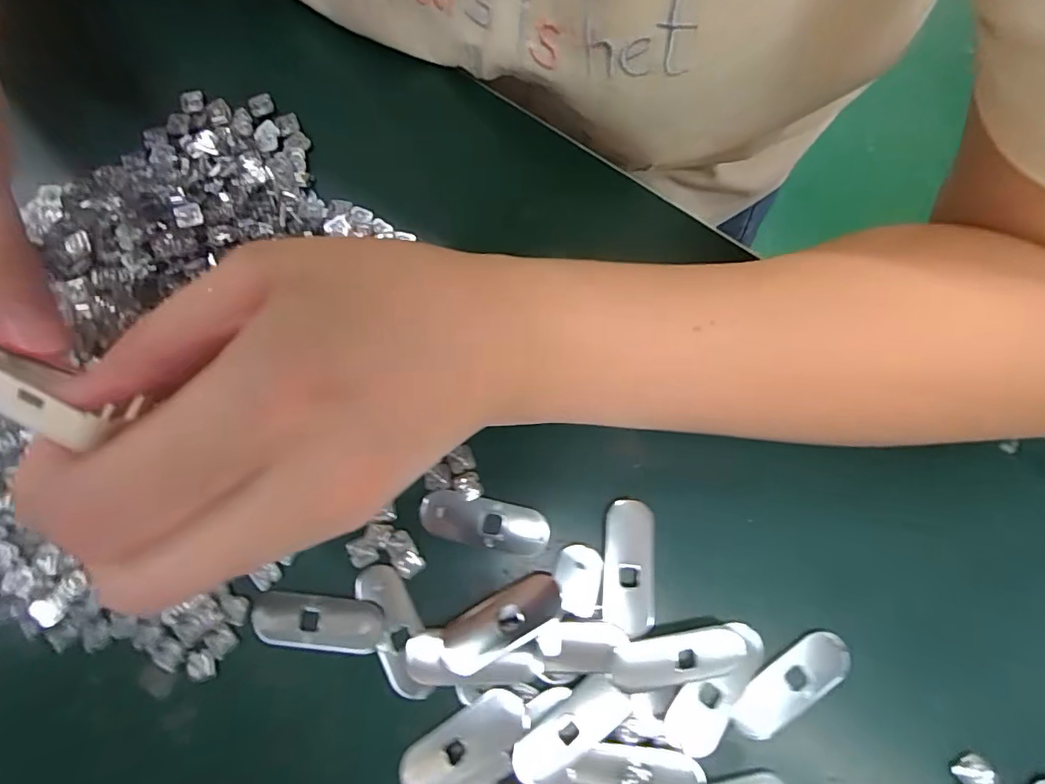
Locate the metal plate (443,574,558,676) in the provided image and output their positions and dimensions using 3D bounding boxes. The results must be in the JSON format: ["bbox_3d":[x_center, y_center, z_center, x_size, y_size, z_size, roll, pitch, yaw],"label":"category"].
[{"bbox_3d":[-0.008,0.088,0.200,0.049,0.004,0.019,-30,80,-6],"label":"metal plate"}]

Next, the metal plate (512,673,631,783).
[{"bbox_3d":[0.017,0.123,0.191,0.046,0.005,0.018,-34,80,-7],"label":"metal plate"}]

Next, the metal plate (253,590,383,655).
[{"bbox_3d":[-0.079,0.089,0.201,0.049,0.004,0.019,6,78,1],"label":"metal plate"}]

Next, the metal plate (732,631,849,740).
[{"bbox_3d":[0.102,0.110,0.197,0.050,0.004,0.020,-40,81,-8],"label":"metal plate"}]

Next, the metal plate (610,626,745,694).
[{"bbox_3d":[0.059,0.101,0.197,0.050,0.004,0.019,-9,78,-2],"label":"metal plate"}]

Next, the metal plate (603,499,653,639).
[{"bbox_3d":[0.042,0.068,0.204,0.020,0.004,0.049,3,78,0],"label":"metal plate"}]

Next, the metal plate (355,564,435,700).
[{"bbox_3d":[-0.049,0.092,0.201,0.018,0.004,0.050,-24,79,-5],"label":"metal plate"}]

